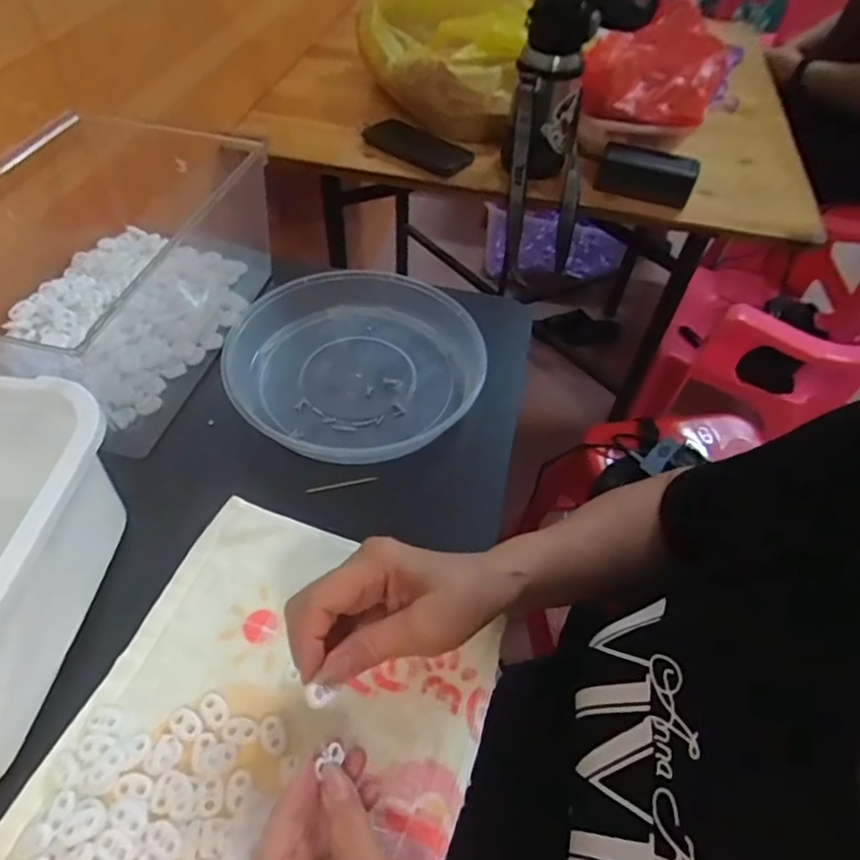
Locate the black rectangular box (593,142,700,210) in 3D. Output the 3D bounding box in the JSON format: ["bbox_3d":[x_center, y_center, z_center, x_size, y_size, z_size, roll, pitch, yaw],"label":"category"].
[{"bbox_3d":[0.303,-0.358,0.807,0.126,0.052,0.055,18,53,10],"label":"black rectangular box"}]

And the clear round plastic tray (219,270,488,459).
[{"bbox_3d":[-0.068,-0.066,0.549,0.236,0.048,0.216,-14,54,-14],"label":"clear round plastic tray"}]

